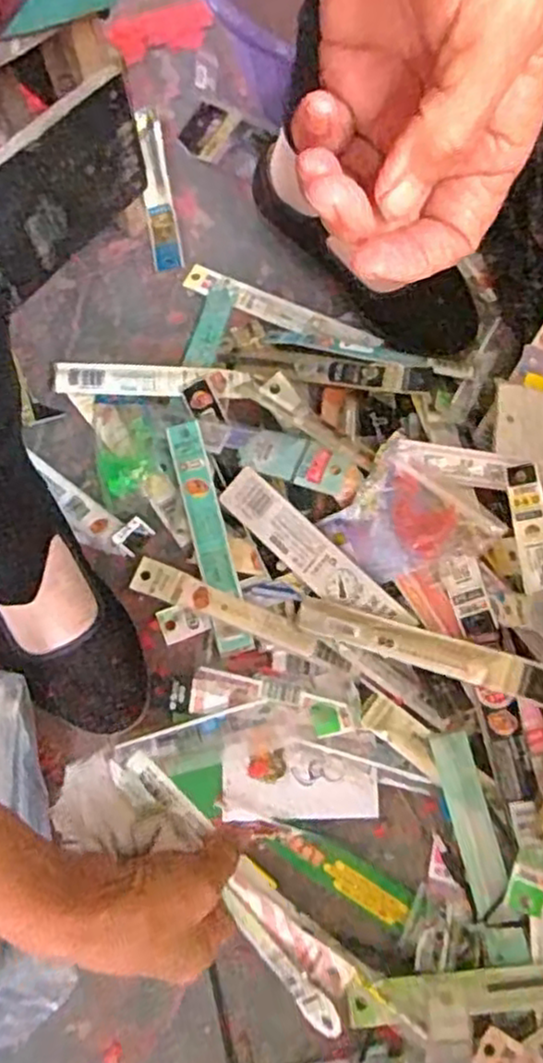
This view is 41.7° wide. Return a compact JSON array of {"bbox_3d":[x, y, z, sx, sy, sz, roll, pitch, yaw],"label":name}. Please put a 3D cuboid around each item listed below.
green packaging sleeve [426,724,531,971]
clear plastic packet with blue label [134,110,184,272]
[{"bbox_3d":[0.139,0.213,0.482,0.026,0.009,0.148,-17,78,17],"label":"green packaging sleeve"},{"bbox_3d":[-0.104,-0.309,0.637,0.025,0.007,0.169,-10,73,-5],"label":"clear plastic packet with blue label"}]

